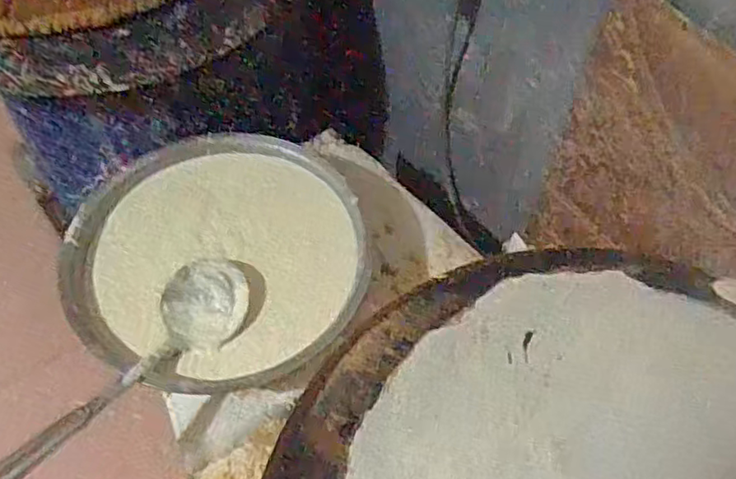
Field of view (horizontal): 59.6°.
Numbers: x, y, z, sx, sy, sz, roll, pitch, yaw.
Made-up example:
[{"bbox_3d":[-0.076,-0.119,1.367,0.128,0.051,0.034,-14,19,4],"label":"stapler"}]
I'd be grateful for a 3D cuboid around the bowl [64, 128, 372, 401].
[{"bbox_3d":[-0.181,0.016,0.809,0.352,0.088,0.324,1,57,-1],"label":"bowl"}]

